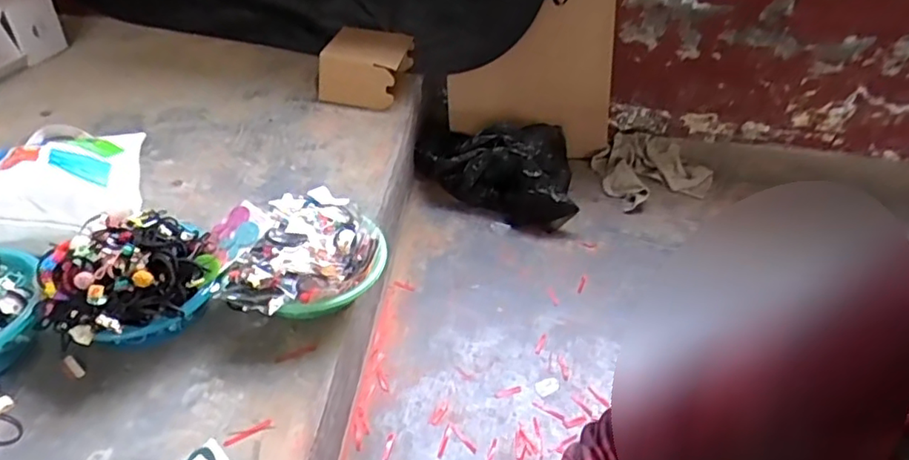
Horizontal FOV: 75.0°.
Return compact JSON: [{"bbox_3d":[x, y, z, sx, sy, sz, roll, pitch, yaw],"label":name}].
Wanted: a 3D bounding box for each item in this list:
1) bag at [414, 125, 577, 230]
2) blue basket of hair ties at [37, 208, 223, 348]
[{"bbox_3d":[0.098,-0.169,1.481,0.408,0.146,0.280,10,39,5],"label":"bag"},{"bbox_3d":[-0.449,0.074,0.825,0.221,0.154,0.184,-21,46,-29],"label":"blue basket of hair ties"}]

